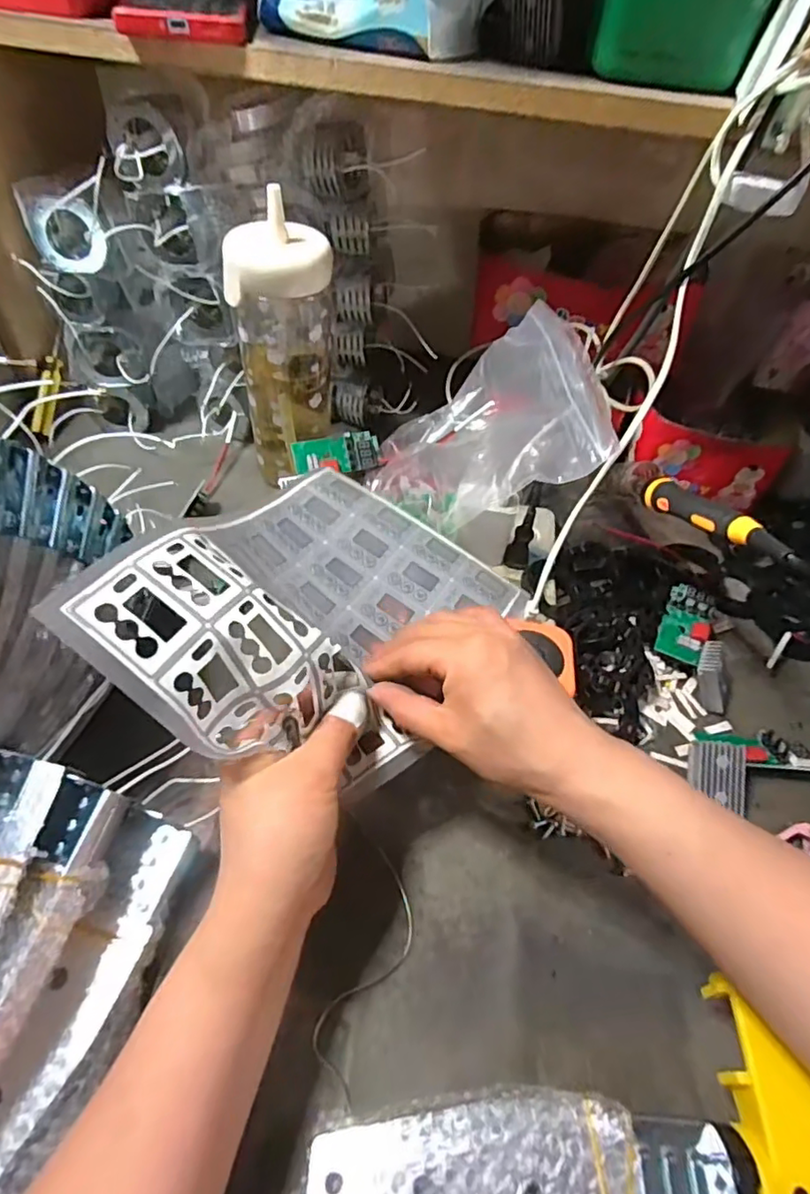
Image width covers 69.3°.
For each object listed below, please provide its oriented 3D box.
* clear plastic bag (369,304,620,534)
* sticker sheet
[{"bbox_3d":[0.065,-0.127,0.456,0.144,0.124,0.184,0,49,-6],"label":"clear plastic bag"},{"bbox_3d":[-0.035,-0.005,0.324,0.156,0.117,0.230,23,51,13],"label":"sticker sheet"}]

